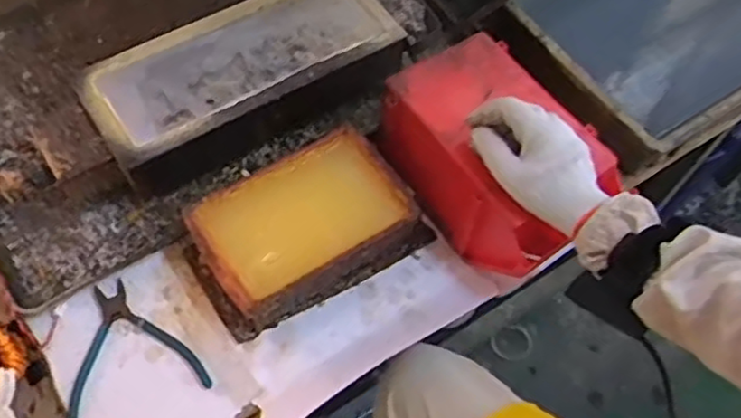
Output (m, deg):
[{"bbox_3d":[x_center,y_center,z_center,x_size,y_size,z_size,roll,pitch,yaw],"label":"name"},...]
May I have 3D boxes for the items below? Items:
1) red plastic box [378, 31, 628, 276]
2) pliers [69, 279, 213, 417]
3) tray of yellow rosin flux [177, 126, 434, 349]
[{"bbox_3d":[0.126,-0.051,0.695,0.138,0.112,0.227,-31,67,-20],"label":"red plastic box"},{"bbox_3d":[-0.233,0.128,0.644,0.128,0.009,0.131,-17,63,-13],"label":"pliers"},{"bbox_3d":[-0.066,0.019,0.683,0.219,0.073,0.134,-28,66,-19],"label":"tray of yellow rosin flux"}]

